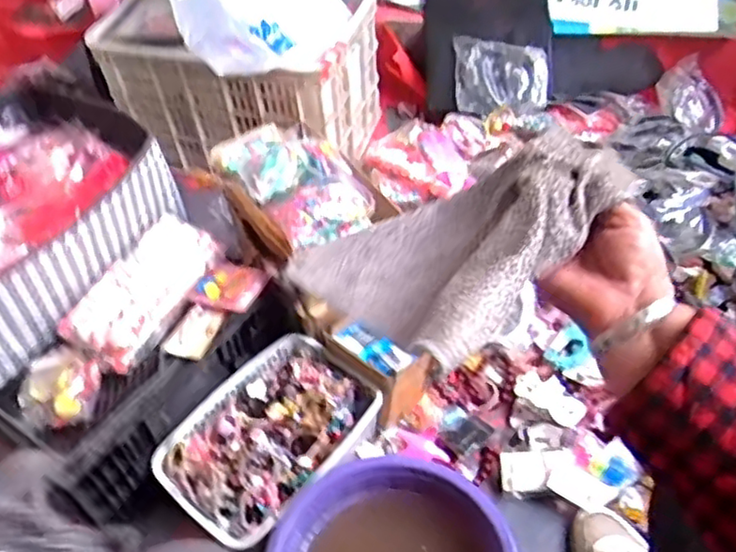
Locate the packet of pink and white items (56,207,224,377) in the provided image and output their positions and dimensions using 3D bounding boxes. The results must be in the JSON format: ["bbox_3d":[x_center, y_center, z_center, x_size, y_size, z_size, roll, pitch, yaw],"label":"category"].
[{"bbox_3d":[-0.311,0.019,0.924,0.101,0.061,0.242,19,52,20],"label":"packet of pink and white items"}]

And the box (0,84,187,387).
[{"bbox_3d":[-0.526,-0.081,0.945,0.371,0.144,0.405,25,54,24],"label":"box"}]

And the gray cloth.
[{"bbox_3d":[0.068,-0.031,0.447,0.197,0.080,0.151,-33,54,-24],"label":"gray cloth"}]

